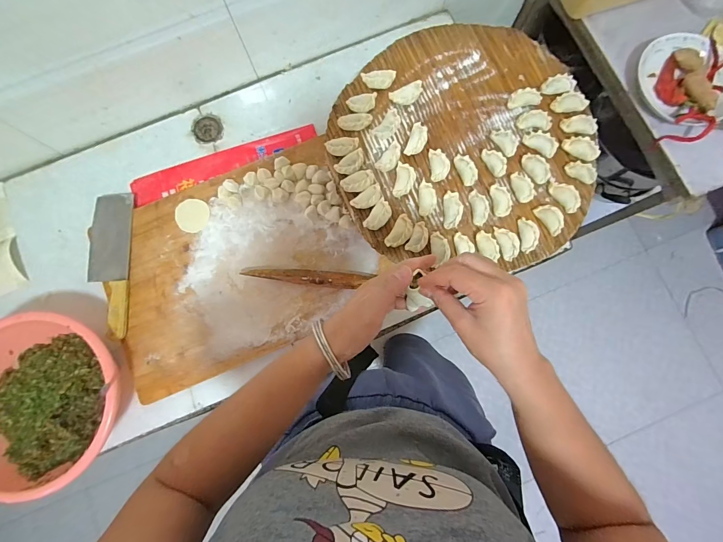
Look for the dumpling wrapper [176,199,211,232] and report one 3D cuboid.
[{"bbox_3d":[-0.336,-0.111,0.673,0.064,0.004,0.071,-43,83,-6],"label":"dumpling wrapper"}]

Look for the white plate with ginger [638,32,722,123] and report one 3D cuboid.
[{"bbox_3d":[0.654,-0.385,0.661,0.188,0.049,0.182,0,81,1],"label":"white plate with ginger"}]

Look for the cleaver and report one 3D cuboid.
[{"bbox_3d":[-0.489,-0.017,0.650,0.076,0.025,0.278,-5,81,0],"label":"cleaver"}]

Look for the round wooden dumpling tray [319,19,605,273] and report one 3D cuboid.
[{"bbox_3d":[0.172,-0.233,0.584,0.433,0.029,0.427,0,81,1],"label":"round wooden dumpling tray"}]

